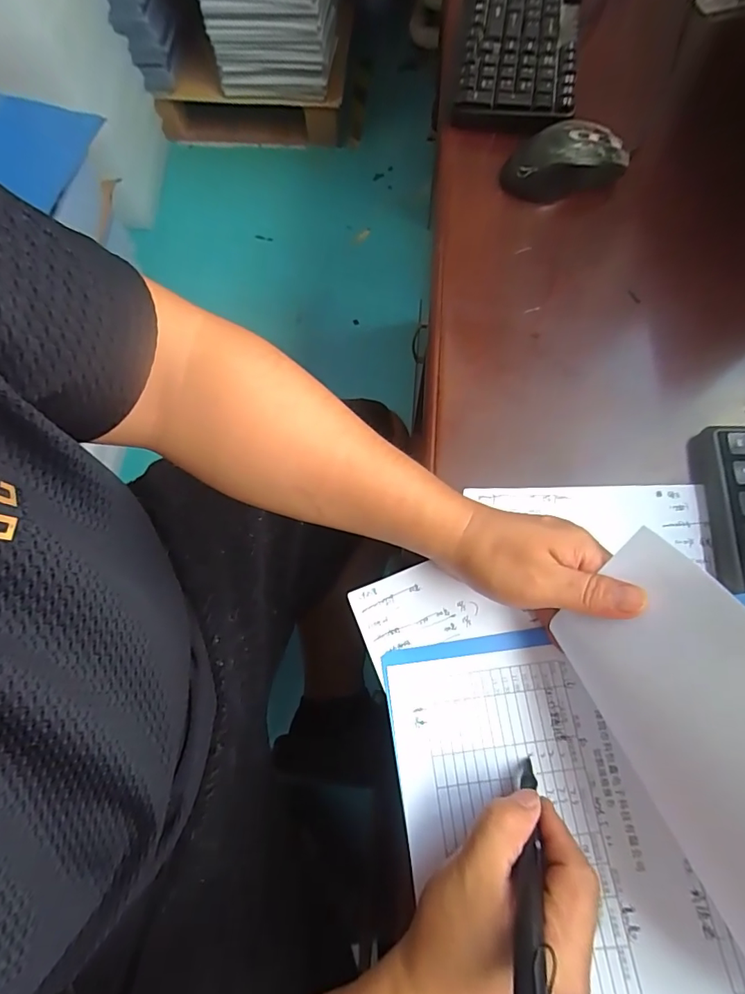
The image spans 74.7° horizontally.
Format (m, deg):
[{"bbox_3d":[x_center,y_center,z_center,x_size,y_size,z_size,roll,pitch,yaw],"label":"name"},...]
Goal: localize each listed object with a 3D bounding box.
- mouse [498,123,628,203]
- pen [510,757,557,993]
[{"bbox_3d":[0.180,-0.316,0.457,0.109,0.040,0.053,-15,71,-5],"label":"mouse"},{"bbox_3d":[0.080,0.198,0.240,0.018,0.166,0.010,25,109,9],"label":"pen"}]

